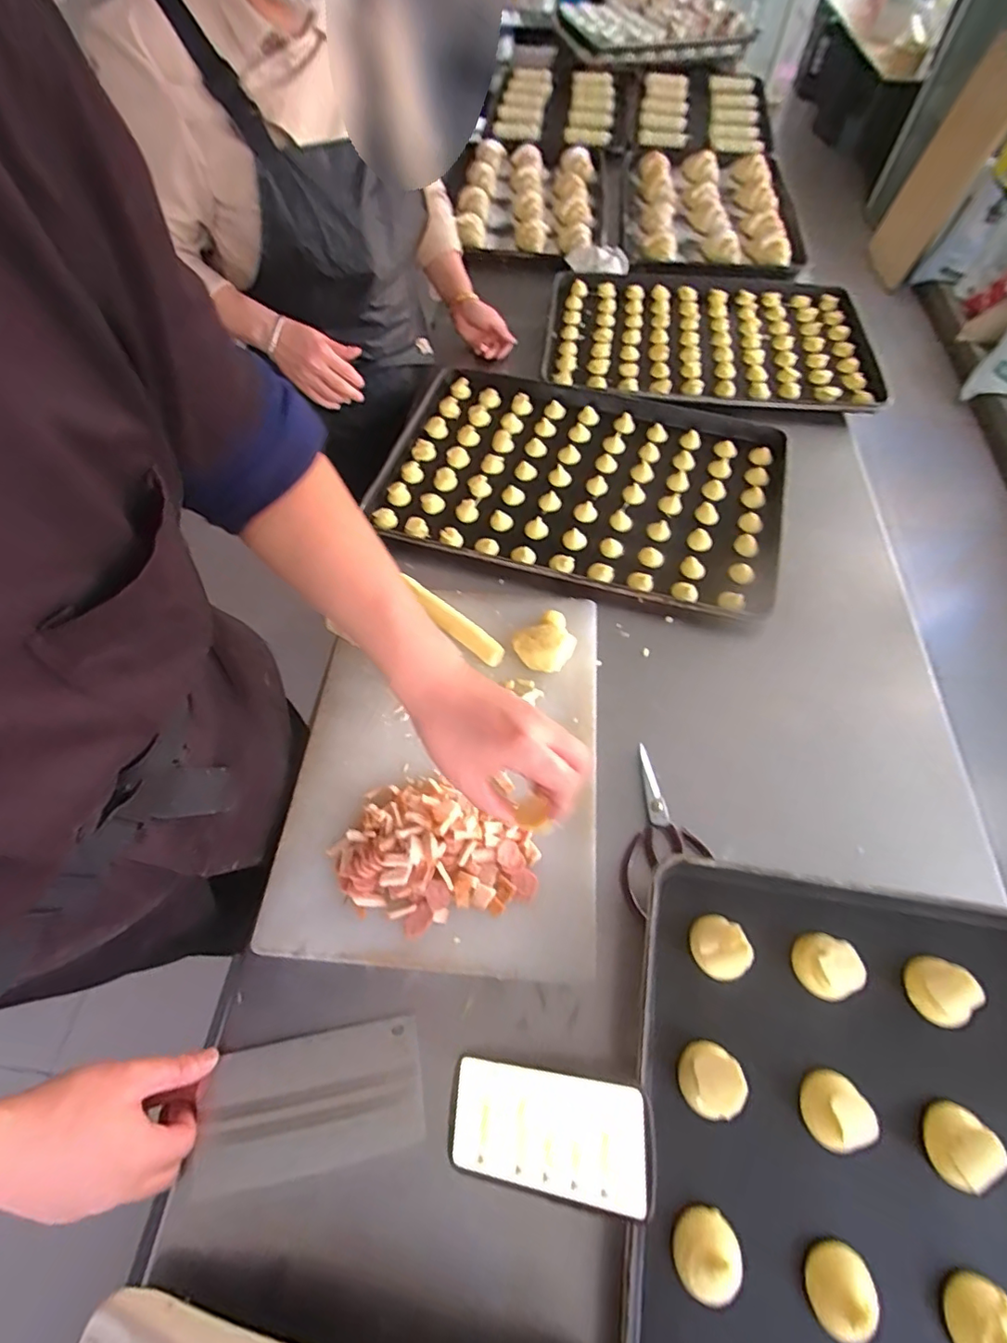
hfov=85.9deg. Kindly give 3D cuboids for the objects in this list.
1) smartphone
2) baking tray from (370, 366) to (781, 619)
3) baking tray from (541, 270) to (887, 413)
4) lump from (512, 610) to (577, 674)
[{"bbox_3d":[0.034,0.359,0.423,0.166,0.006,0.076,-9,57,25],"label":"smartphone"},{"bbox_3d":[0.109,-0.291,0.838,0.601,0.030,0.391,17,61,9],"label":"baking tray"},{"bbox_3d":[0.380,-0.636,1.032,0.585,0.029,0.423,7,60,4],"label":"baking tray"},{"bbox_3d":[0.054,-0.035,0.668,0.075,0.036,0.072,0,60,0],"label":"lump"}]

